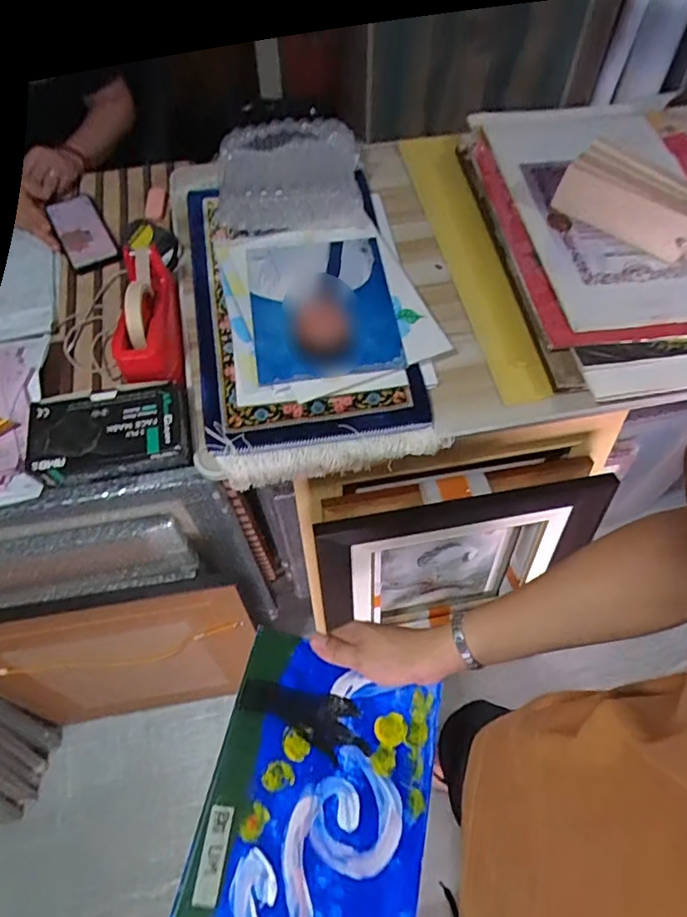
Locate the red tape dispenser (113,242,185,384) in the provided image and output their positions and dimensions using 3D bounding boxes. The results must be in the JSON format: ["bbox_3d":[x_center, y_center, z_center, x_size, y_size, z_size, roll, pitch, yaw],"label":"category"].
[{"bbox_3d":[-0.267,-0.192,0.739,0.072,0.079,0.215,-9,66,-5],"label":"red tape dispenser"}]

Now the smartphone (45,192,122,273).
[{"bbox_3d":[-0.422,-0.363,0.878,0.079,0.009,0.154,-28,69,-13],"label":"smartphone"}]

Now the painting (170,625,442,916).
[{"bbox_3d":[-0.023,0.316,0.464,0.192,0.006,0.281,17,57,-5],"label":"painting"}]

